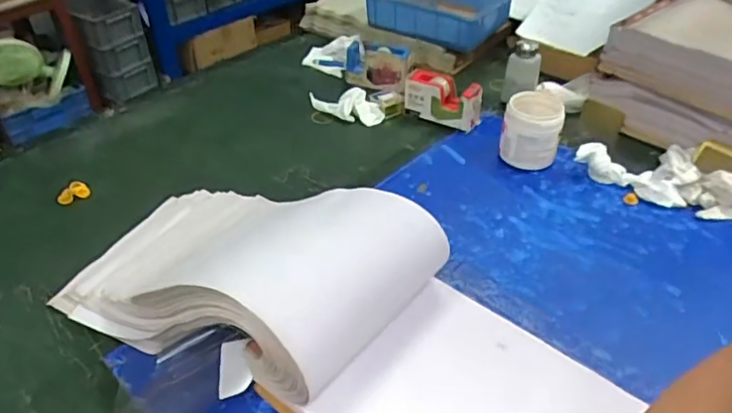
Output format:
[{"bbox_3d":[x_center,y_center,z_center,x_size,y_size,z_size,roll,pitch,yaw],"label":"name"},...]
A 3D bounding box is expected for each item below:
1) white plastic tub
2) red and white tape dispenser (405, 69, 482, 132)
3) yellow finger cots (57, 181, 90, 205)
[{"bbox_3d":[0.280,-0.128,0.966,0.094,0.105,0.090,11,42,11],"label":"white plastic tub"},{"bbox_3d":[0.145,-0.200,1.075,0.145,0.085,0.051,15,43,15],"label":"red and white tape dispenser"},{"bbox_3d":[-0.467,-0.022,0.905,0.048,0.027,0.016,-26,48,-28],"label":"yellow finger cots"}]

